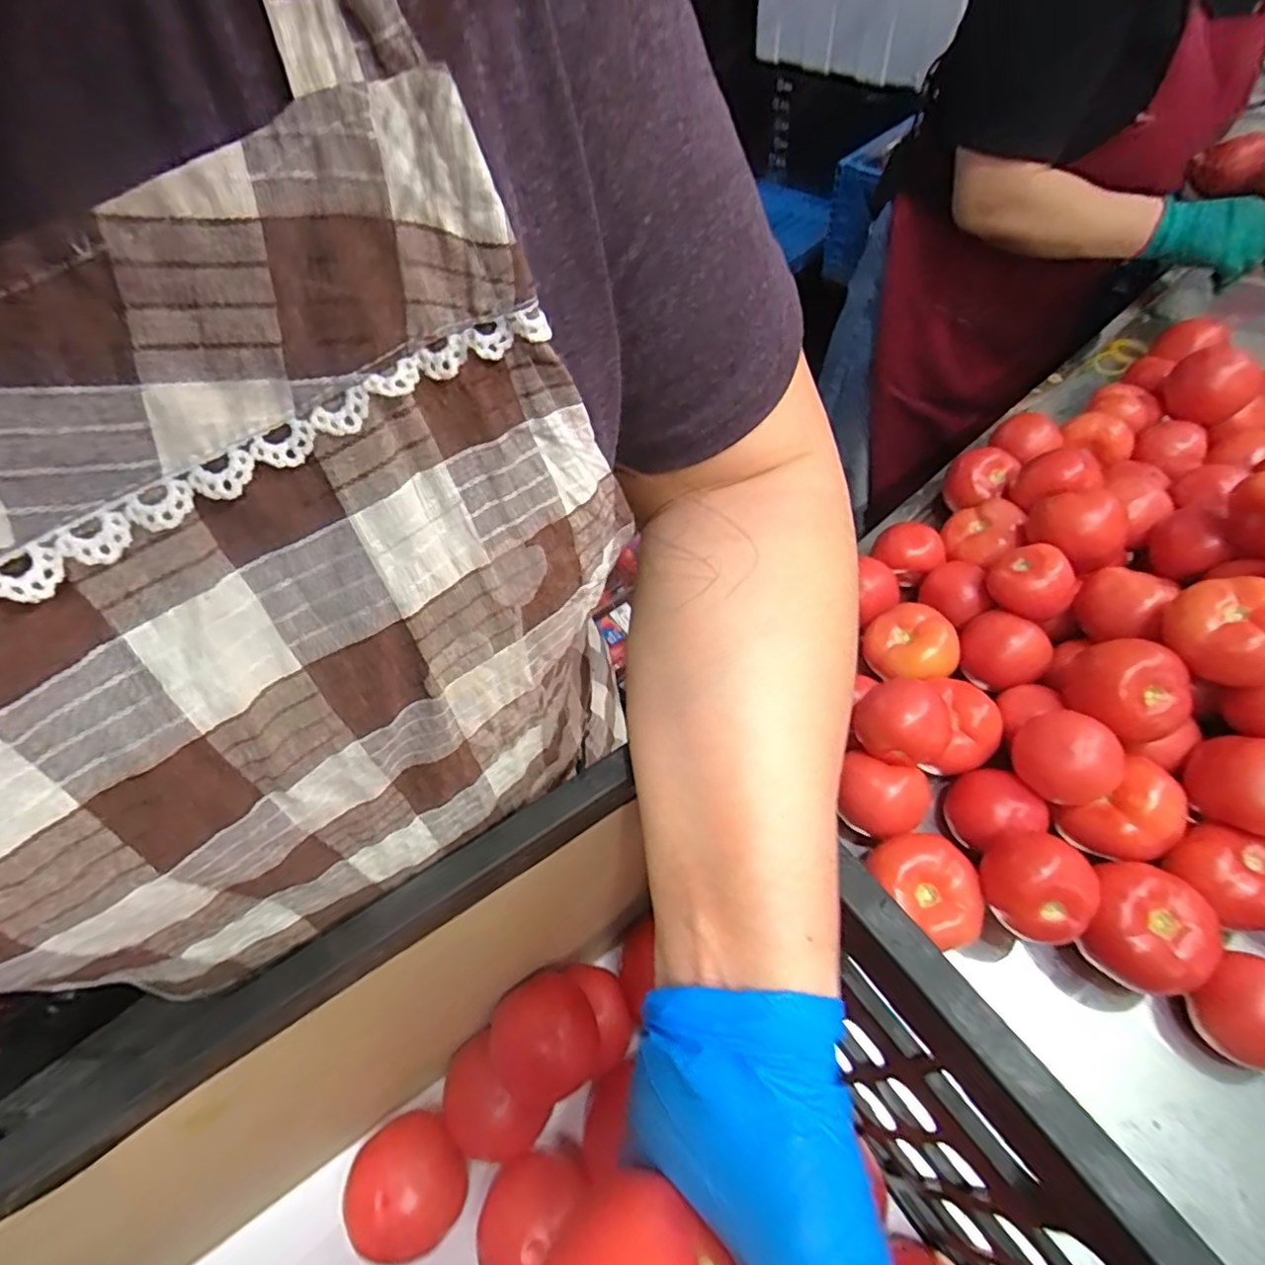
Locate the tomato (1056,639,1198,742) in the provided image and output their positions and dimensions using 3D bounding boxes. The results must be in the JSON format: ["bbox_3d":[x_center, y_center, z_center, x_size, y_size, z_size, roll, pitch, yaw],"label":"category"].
[{"bbox_3d":[0.360,0.044,0.470,0.064,0.062,0.076,-27,61,-11],"label":"tomato"}]

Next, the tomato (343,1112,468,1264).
[{"bbox_3d":[-0.129,0.320,0.370,0.061,0.049,0.061,-2,60,3],"label":"tomato"}]

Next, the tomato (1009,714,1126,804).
[{"bbox_3d":[0.310,0.086,0.452,0.060,0.050,0.065,-2,60,3],"label":"tomato"}]

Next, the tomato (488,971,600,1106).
[{"bbox_3d":[-0.050,0.239,0.376,0.059,0.056,0.059,-2,60,3],"label":"tomato"}]

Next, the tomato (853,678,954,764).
[{"bbox_3d":[0.202,0.067,0.479,0.059,0.048,0.055,-2,60,3],"label":"tomato"}]

